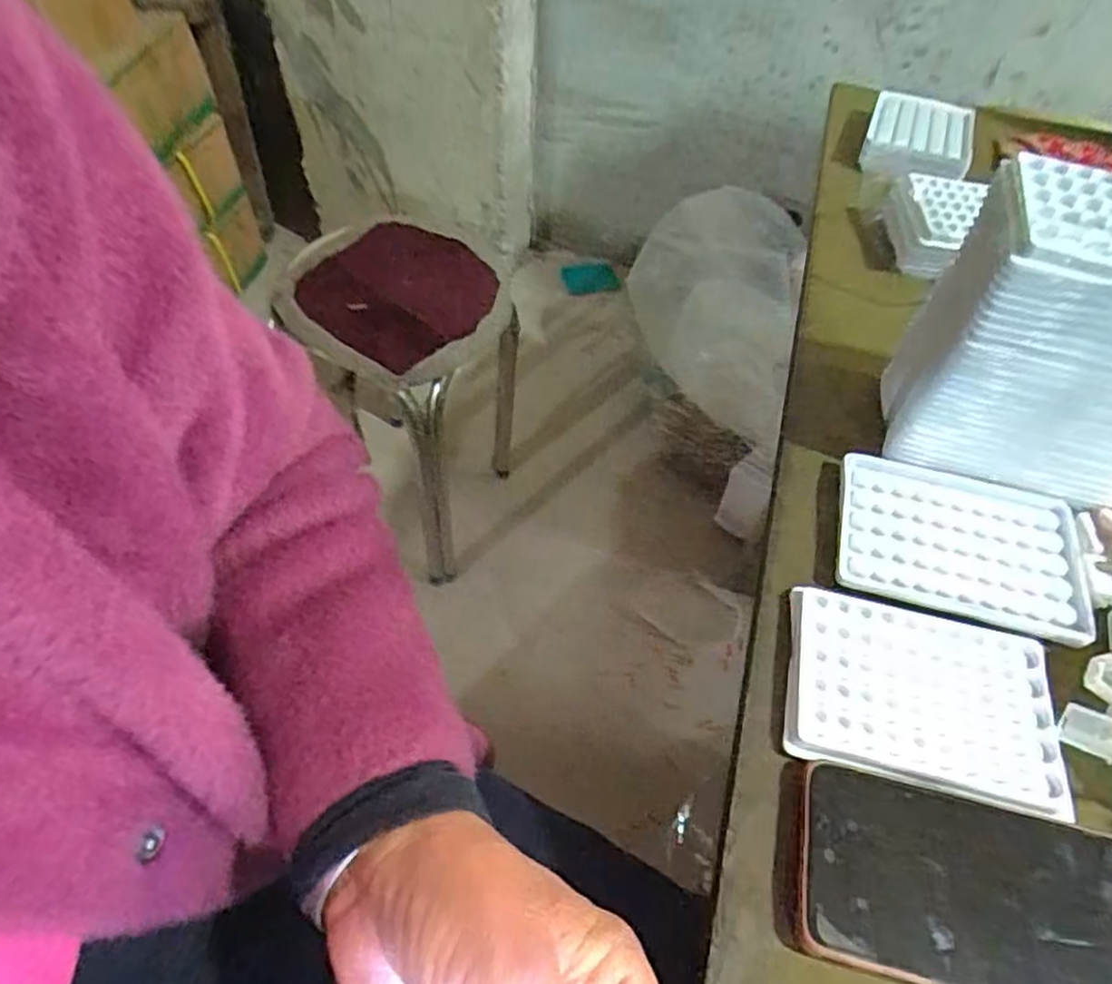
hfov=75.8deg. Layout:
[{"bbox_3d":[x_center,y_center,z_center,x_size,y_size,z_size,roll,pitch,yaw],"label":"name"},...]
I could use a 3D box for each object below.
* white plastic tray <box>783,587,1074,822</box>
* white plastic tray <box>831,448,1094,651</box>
[{"bbox_3d":[0.177,0.098,0.347,0.124,0.007,0.090,13,52,7],"label":"white plastic tray"},{"bbox_3d":[0.226,0.029,0.400,0.129,0.013,0.094,14,52,8],"label":"white plastic tray"}]

